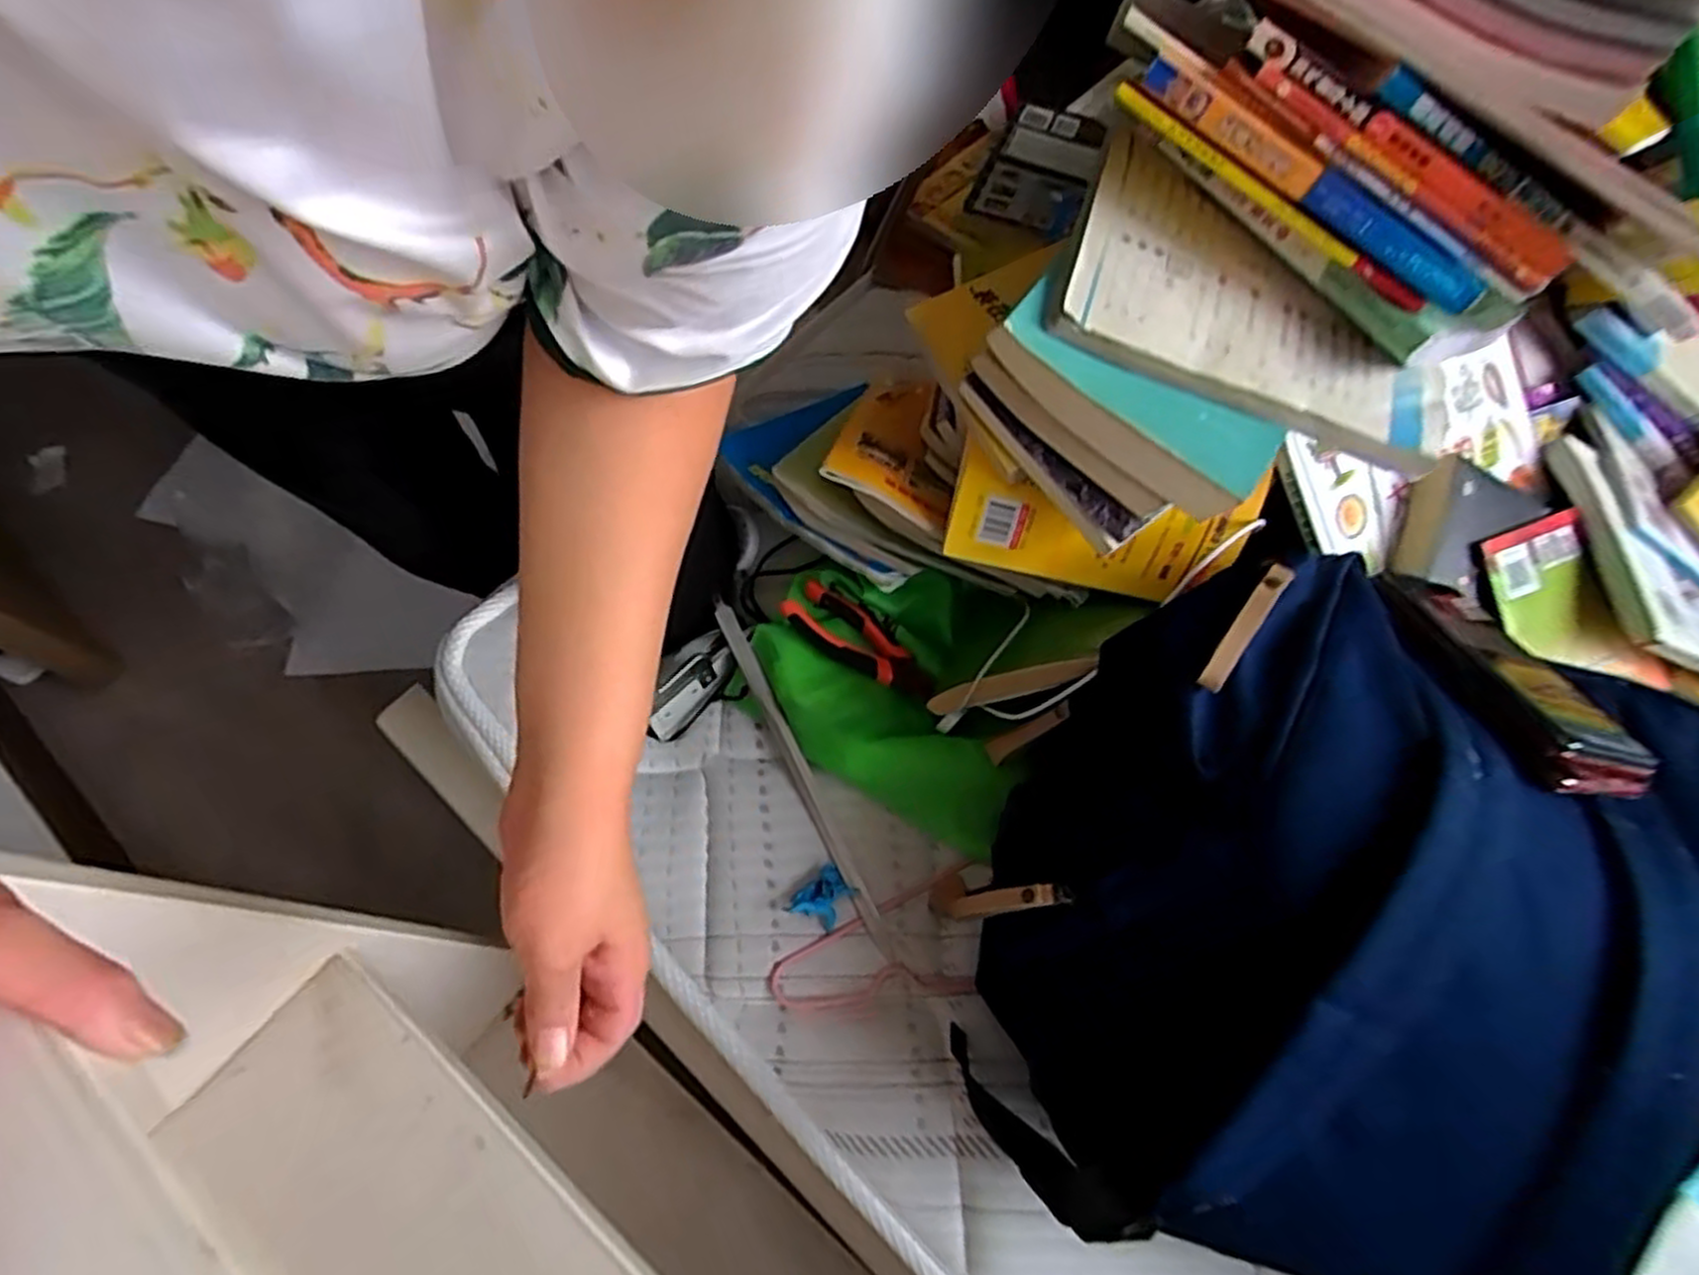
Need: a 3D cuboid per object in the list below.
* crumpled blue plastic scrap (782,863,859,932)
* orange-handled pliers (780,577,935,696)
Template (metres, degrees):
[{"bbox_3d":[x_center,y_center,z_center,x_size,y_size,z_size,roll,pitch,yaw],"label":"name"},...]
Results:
[{"bbox_3d":[-0.019,0.188,0.563,0.035,0.013,0.043,36,70,16],"label":"crumpled blue plastic scrap"},{"bbox_3d":[0.007,0.004,0.630,0.134,0.024,0.045,35,70,16],"label":"orange-handled pliers"}]

